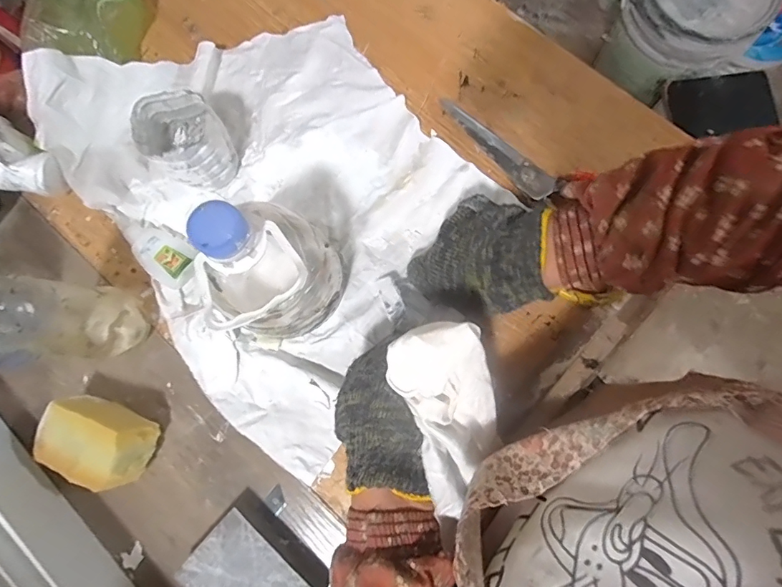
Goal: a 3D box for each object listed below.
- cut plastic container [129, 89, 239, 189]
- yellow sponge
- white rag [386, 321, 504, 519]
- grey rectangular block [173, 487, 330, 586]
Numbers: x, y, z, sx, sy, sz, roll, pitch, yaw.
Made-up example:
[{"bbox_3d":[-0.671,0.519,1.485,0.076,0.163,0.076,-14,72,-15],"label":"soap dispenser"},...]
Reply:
[{"bbox_3d":[-0.179,-0.133,0.393,0.066,0.076,0.070,-1,81,4],"label":"cut plastic container"},{"bbox_3d":[-0.240,0.122,0.365,0.080,0.050,0.054,20,83,7],"label":"yellow sponge"},{"bbox_3d":[0.039,0.074,0.281,0.059,0.039,0.115,-15,110,-2],"label":"white rag"},{"bbox_3d":[-0.109,0.226,0.354,0.098,0.026,0.076,40,86,9],"label":"grey rectangular block"}]

